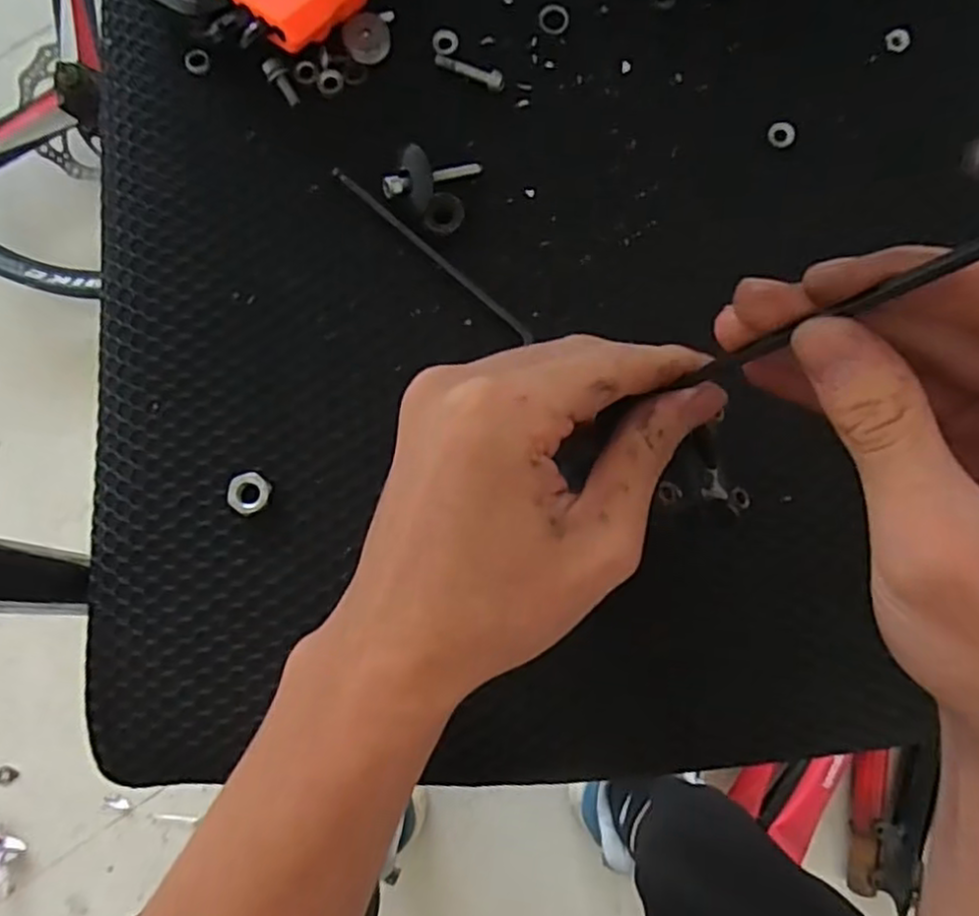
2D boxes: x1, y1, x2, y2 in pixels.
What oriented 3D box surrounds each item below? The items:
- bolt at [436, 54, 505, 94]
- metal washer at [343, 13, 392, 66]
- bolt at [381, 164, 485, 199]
[{"bbox_3d":[-0.009,-0.178,0.315,0.034,0.004,0.008,21,85,2],"label":"bolt"},{"bbox_3d":[-0.056,-0.192,0.314,0.021,0.004,0.022,-1,93,-14],"label":"metal washer"},{"bbox_3d":[-0.025,-0.125,0.304,0.047,0.007,0.008,-22,85,-22],"label":"bolt"}]

